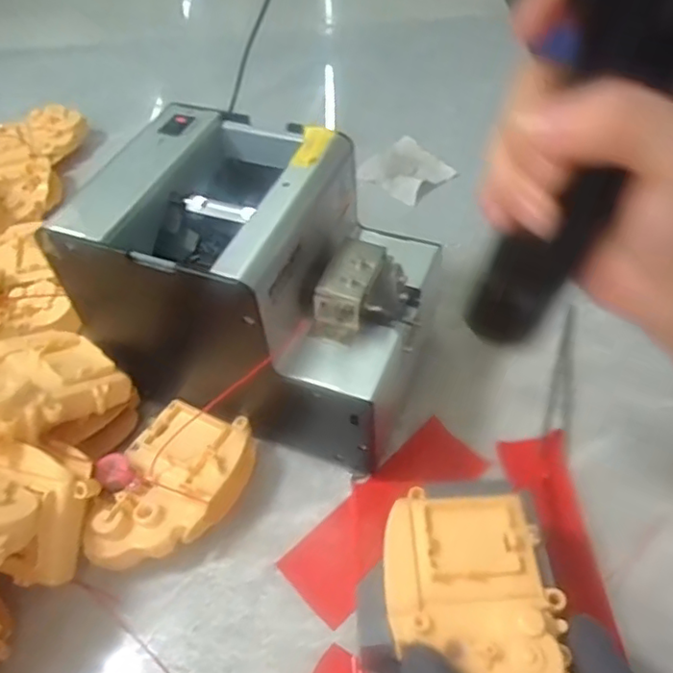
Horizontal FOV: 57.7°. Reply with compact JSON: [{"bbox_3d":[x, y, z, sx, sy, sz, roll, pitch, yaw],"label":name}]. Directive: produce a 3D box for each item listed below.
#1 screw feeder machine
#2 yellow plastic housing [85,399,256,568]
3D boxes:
[{"bbox_3d":[-0.040,-0.029,0.368,0.171,0.148,0.125,15,53,15],"label":"screw feeder machine"},{"bbox_3d":[-0.090,0.088,0.348,0.065,0.039,0.096,13,51,15],"label":"yellow plastic housing"}]

